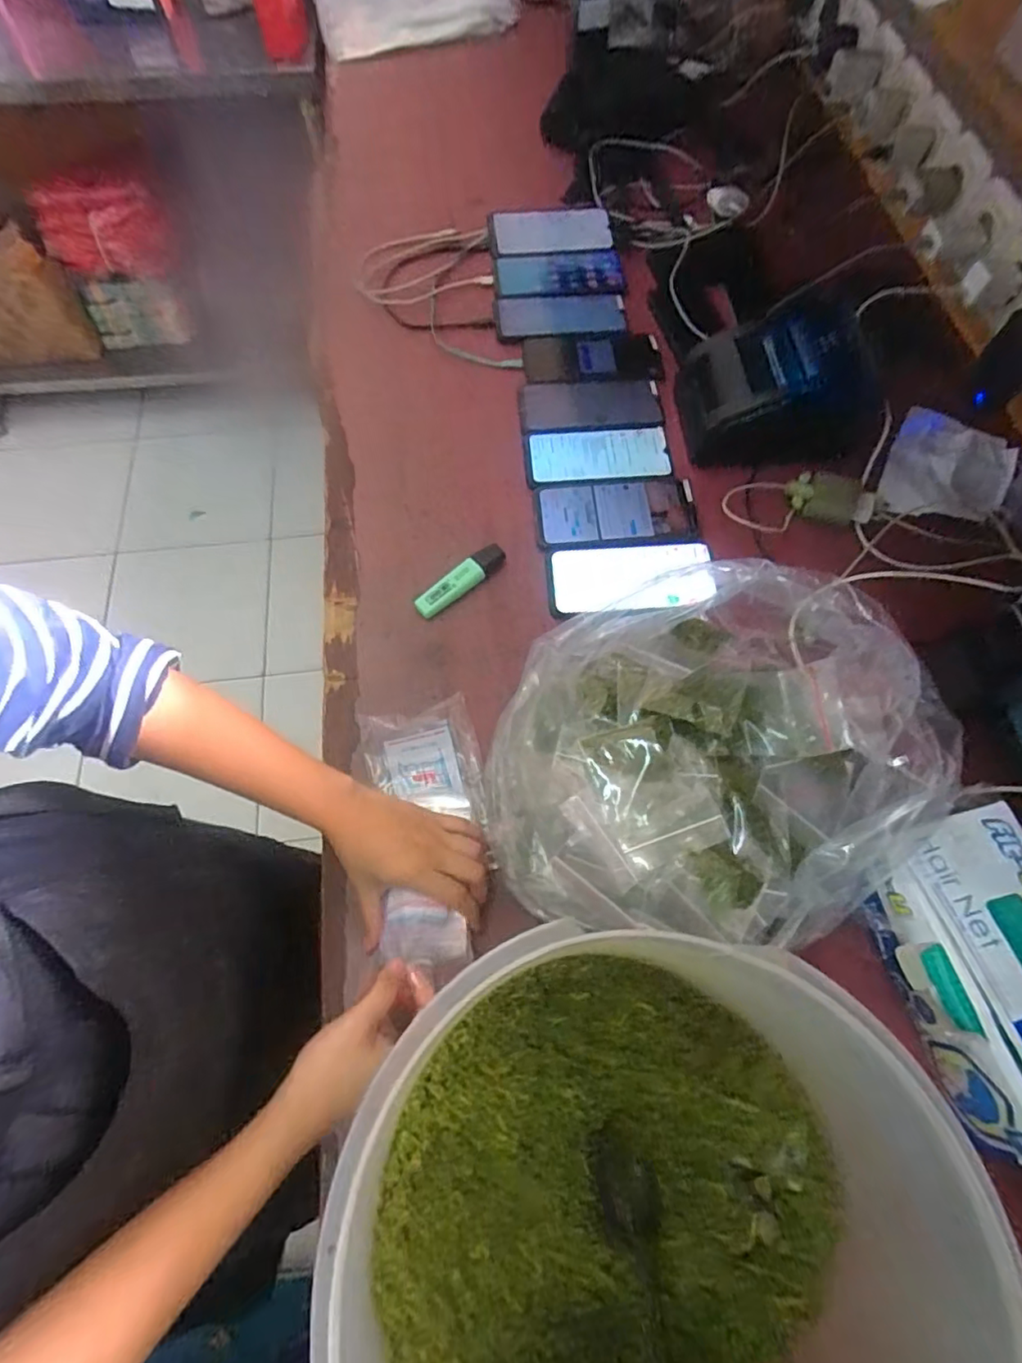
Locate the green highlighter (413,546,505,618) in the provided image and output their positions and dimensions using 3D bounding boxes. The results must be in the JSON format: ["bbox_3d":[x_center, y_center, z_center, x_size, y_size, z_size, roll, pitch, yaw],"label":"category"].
[{"bbox_3d":[-0.052,-0.105,0.606,0.108,0.022,0.028,-40,73,-16],"label":"green highlighter"}]

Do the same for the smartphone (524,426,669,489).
[{"bbox_3d":[0.100,-0.256,0.657,0.164,0.007,0.076,-4,67,-2],"label":"smartphone"}]

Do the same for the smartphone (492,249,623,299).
[{"bbox_3d":[0.065,-0.541,0.774,0.174,0.015,0.079,-8,67,-4],"label":"smartphone"}]

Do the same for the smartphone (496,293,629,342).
[{"bbox_3d":[0.064,-0.467,0.745,0.165,0.010,0.072,-6,67,-3],"label":"smartphone"}]

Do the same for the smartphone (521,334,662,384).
[{"bbox_3d":[0.098,-0.400,0.714,0.164,0.012,0.076,-1,67,-1],"label":"smartphone"}]

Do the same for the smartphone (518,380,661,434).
[{"bbox_3d":[0.093,-0.328,0.687,0.162,0.006,0.082,-6,67,-3],"label":"smartphone"}]

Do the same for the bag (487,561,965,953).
[{"bbox_3d":[0.145,0.055,0.446,0.311,0.145,0.263,8,67,3],"label":"bag"}]

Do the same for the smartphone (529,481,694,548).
[{"bbox_3d":[0.114,-0.180,0.626,0.171,0.013,0.085,-3,67,-2],"label":"smartphone"}]

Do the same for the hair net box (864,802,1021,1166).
[{"bbox_3d":[0.338,0.206,0.405,0.115,0.059,0.206,-14,68,-6],"label":"hair net box"}]

